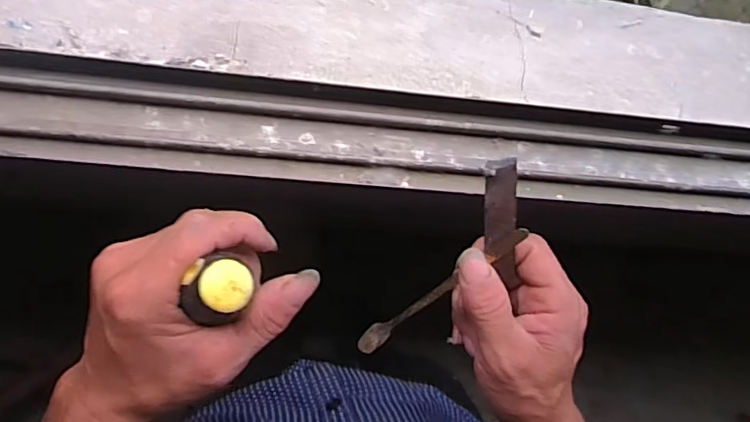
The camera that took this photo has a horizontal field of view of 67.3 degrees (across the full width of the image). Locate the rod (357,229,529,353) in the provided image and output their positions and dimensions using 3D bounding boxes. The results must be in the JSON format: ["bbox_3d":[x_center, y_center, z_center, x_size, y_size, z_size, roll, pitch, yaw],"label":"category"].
[{"bbox_3d":[0.039,0.052,0.352,0.141,0.009,0.013,-40,94,28],"label":"rod"}]

